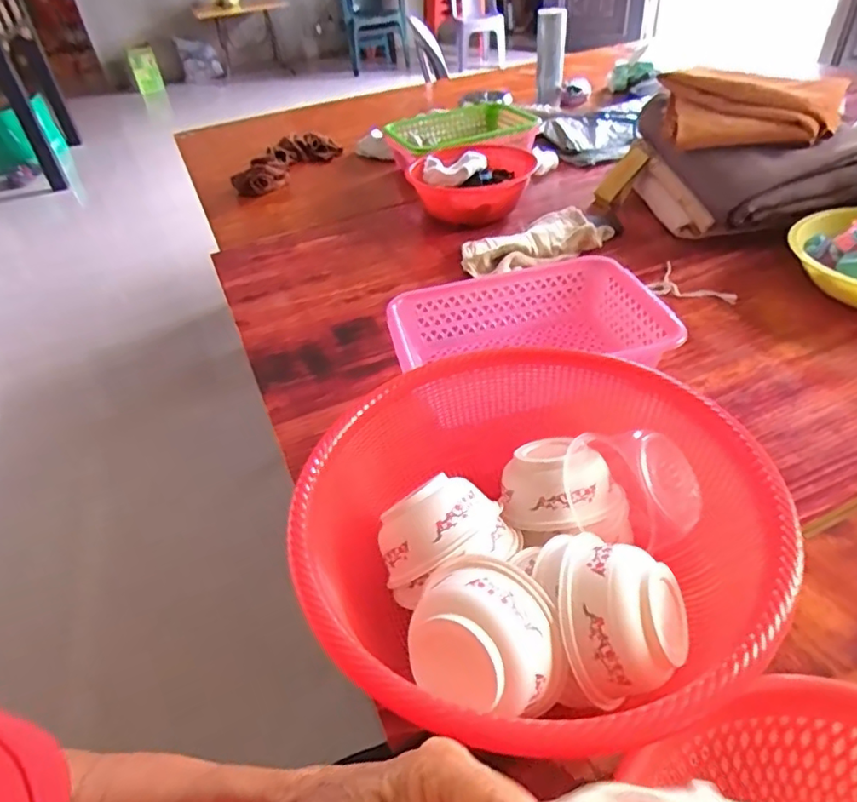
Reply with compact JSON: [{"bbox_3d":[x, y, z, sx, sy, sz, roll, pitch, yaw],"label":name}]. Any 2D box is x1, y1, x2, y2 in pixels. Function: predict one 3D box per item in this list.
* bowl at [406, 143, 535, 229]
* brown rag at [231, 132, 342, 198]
[{"bbox_3d":[0.083,-0.414,1.100,0.229,0.097,0.241,-2,40,6],"label":"bowl"},{"bbox_3d":[-0.323,-0.563,1.342,0.161,0.067,0.312,4,42,11],"label":"brown rag"}]

